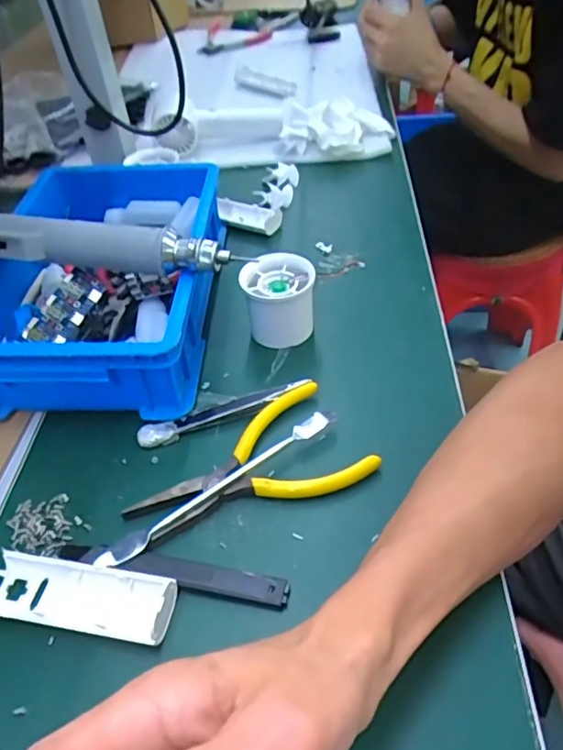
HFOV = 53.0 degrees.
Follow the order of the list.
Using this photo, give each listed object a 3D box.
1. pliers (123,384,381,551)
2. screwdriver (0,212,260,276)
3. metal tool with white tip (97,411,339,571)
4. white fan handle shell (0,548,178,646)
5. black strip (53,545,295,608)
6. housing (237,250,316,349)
[{"bbox_3d":[-0.020,0.063,0.353,0.144,0.016,0.079,-26,48,-21],"label":"pliers"},{"bbox_3d":[-0.126,-0.093,0.396,0.193,0.035,0.028,3,45,10],"label":"screwdriver"},{"bbox_3d":[-0.032,0.067,0.349,0.170,0.018,0.017,-32,51,-25],"label":"metal tool with white tip"},{"bbox_3d":[-0.109,0.118,0.303,0.106,0.017,0.034,7,45,11],"label":"white fan handle shell"},{"bbox_3d":[-0.061,0.108,0.313,0.131,0.011,0.014,6,45,11],"label":"black strip"},{"bbox_3d":[-0.002,-0.057,0.445,0.056,0.055,0.054,-4,44,0],"label":"housing"}]

